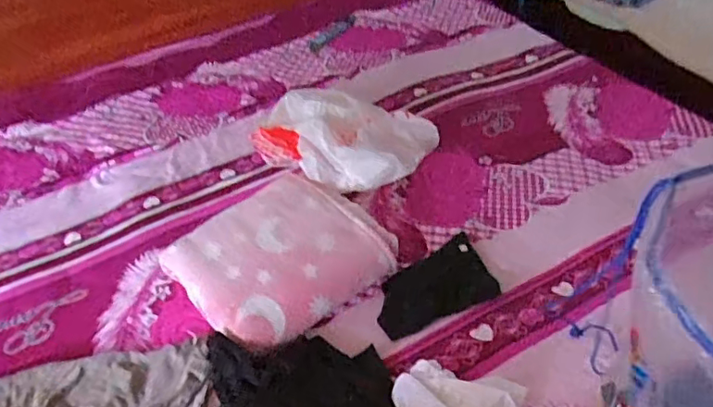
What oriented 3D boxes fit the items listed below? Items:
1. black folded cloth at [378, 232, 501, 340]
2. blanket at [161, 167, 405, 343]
[{"bbox_3d":[0.146,0.158,1.093,0.244,0.021,0.144,-24,45,-18],"label":"black folded cloth"},{"bbox_3d":[-0.148,0.104,1.116,0.371,0.122,0.308,-33,48,-26],"label":"blanket"}]

